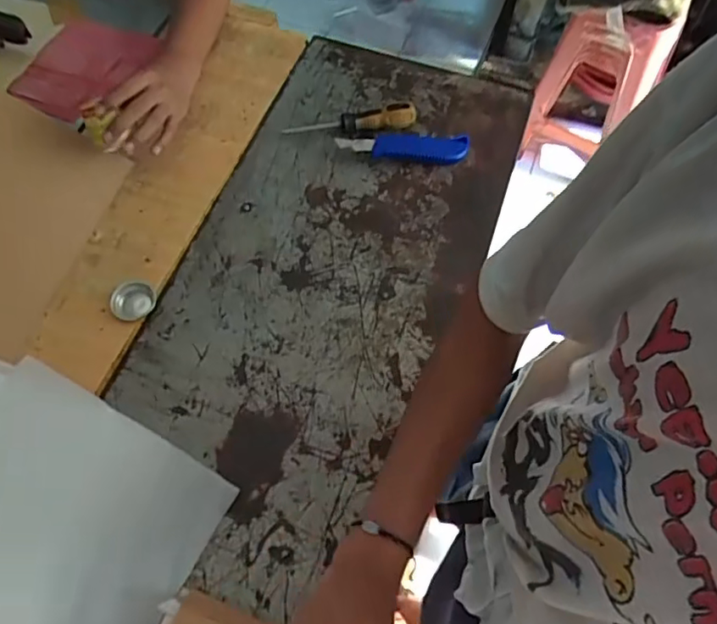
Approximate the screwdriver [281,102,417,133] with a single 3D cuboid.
[{"bbox_3d":[-0.010,-0.263,0.787,0.178,0.027,0.025,-7,64,-4],"label":"screwdriver"}]

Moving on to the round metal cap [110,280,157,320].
[{"bbox_3d":[-0.257,-0.014,0.663,0.045,0.016,0.051,5,64,2],"label":"round metal cap"}]

